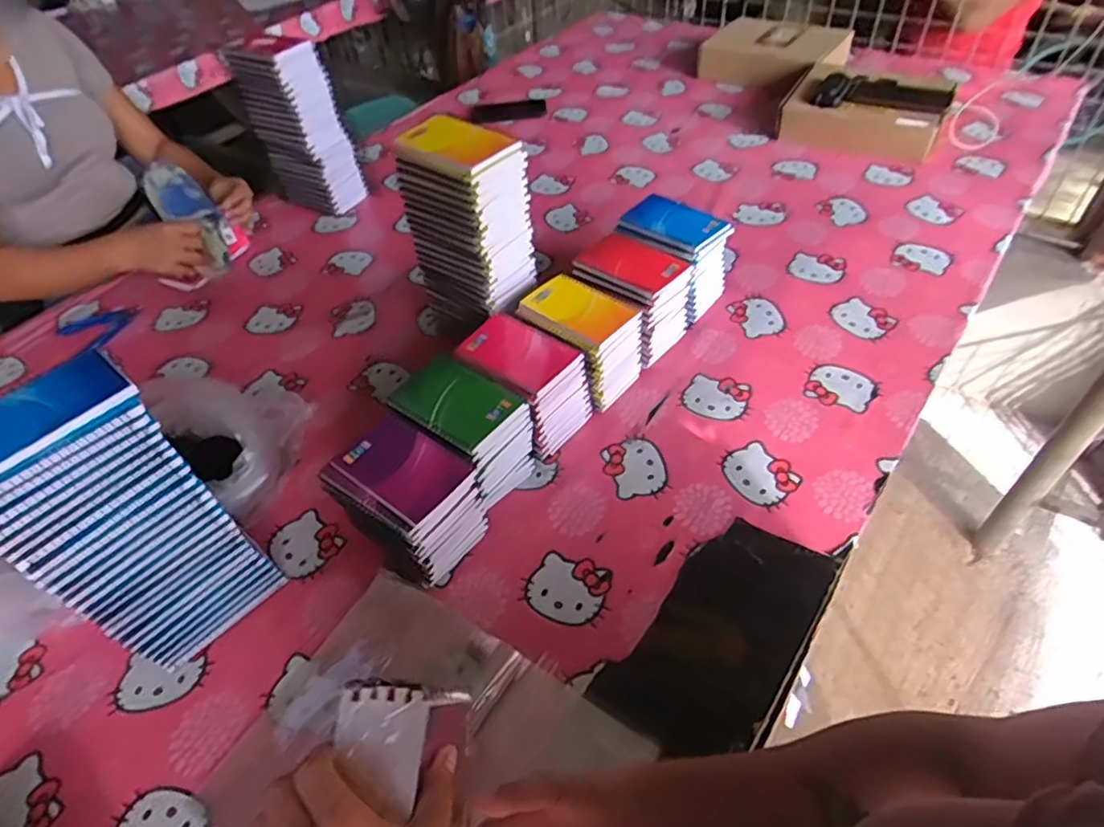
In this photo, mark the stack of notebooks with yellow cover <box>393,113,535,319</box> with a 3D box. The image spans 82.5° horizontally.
[{"bbox_3d":[-0.102,-0.231,0.802,0.141,0.242,0.098,26,55,26],"label":"stack of notebooks with yellow cover"}]

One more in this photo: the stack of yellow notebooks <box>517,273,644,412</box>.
[{"bbox_3d":[0.035,-0.091,0.801,0.136,0.115,0.106,28,56,27],"label":"stack of yellow notebooks"}]

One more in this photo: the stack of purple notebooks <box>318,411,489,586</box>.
[{"bbox_3d":[-0.145,0.088,0.653,0.132,0.122,0.099,27,56,26],"label":"stack of purple notebooks"}]

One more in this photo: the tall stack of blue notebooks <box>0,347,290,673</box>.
[{"bbox_3d":[-0.372,0.102,0.568,0.136,0.292,0.095,-37,54,-25],"label":"tall stack of blue notebooks"}]

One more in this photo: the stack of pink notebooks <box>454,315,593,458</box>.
[{"bbox_3d":[-0.034,-0.037,0.759,0.139,0.117,0.093,31,57,29],"label":"stack of pink notebooks"}]

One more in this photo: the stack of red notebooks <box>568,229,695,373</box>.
[{"bbox_3d":[0.109,-0.156,0.851,0.132,0.128,0.107,33,59,30],"label":"stack of red notebooks"}]

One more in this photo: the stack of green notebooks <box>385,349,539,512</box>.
[{"bbox_3d":[-0.095,0.023,0.711,0.129,0.127,0.095,27,56,26],"label":"stack of green notebooks"}]

